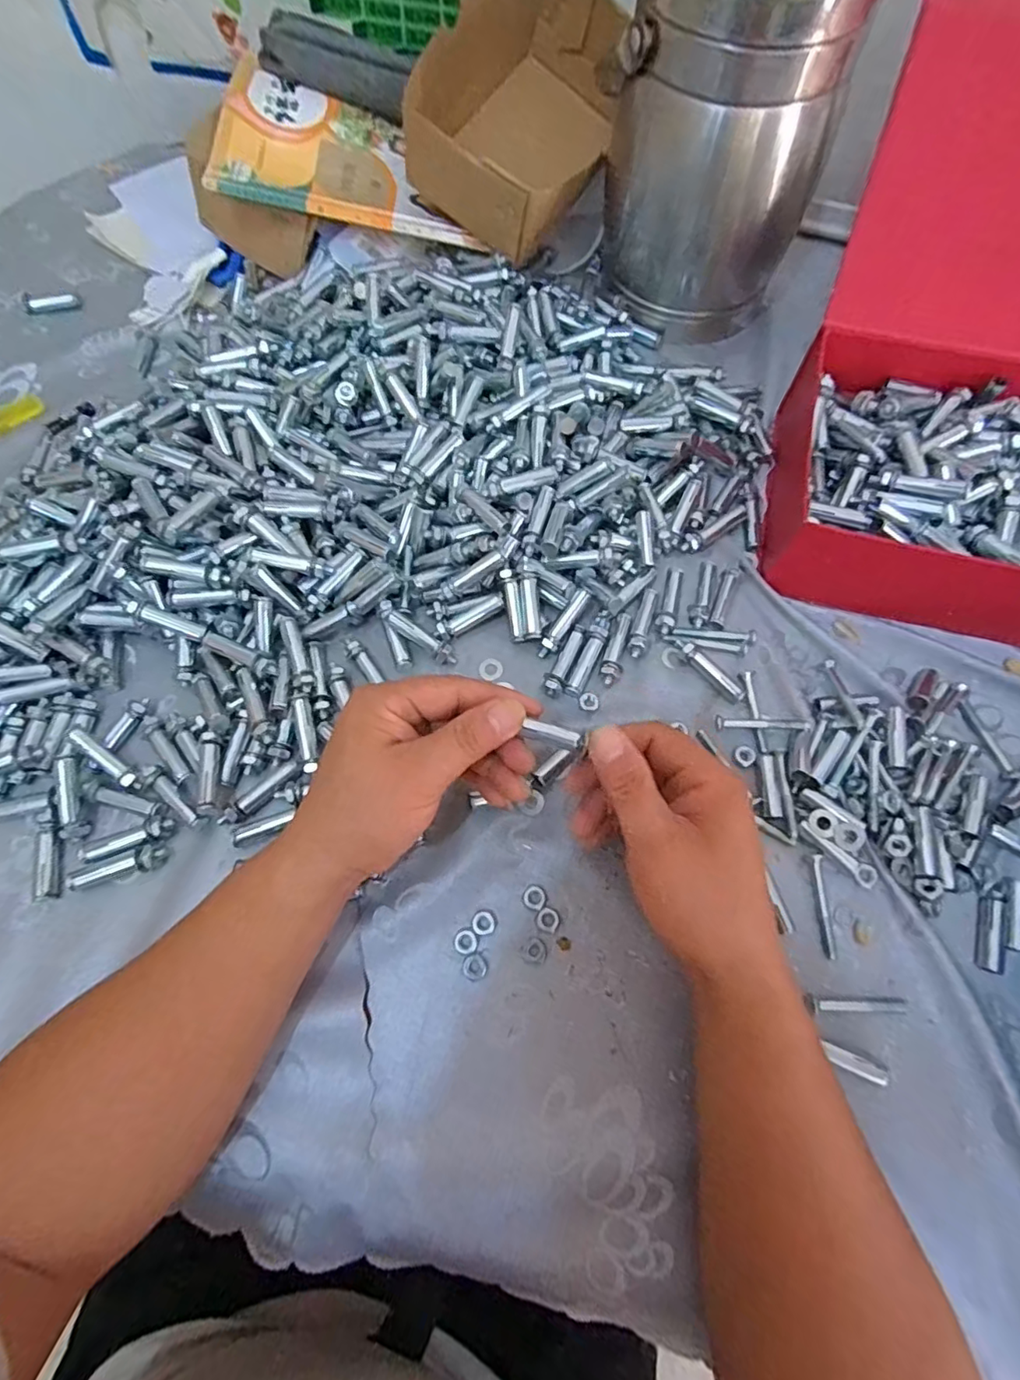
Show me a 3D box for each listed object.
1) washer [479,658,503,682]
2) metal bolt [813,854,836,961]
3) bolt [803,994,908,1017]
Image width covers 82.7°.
[{"bbox_3d":[-0.013,-0.015,0.401,0.016,0.004,0.017,0,68,0],"label":"washer"},{"bbox_3d":[0.184,0.126,0.339,0.005,0.005,0.057,2,68,1],"label":"metal bolt"},{"bbox_3d":[0.192,0.175,0.320,0.059,0.010,0.009,1,68,1],"label":"bolt"}]

